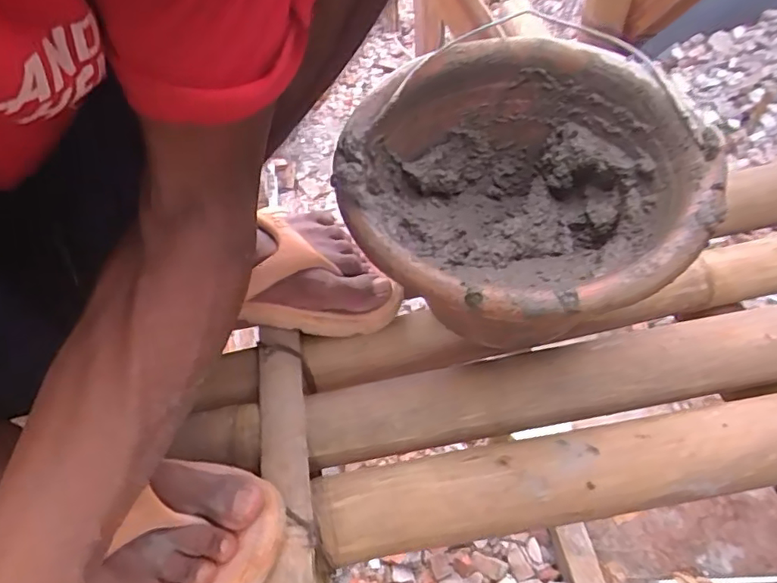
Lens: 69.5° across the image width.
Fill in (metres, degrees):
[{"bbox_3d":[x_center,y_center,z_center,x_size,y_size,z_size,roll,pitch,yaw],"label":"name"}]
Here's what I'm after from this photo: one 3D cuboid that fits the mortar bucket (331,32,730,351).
[{"bbox_3d":[0.094,-0.051,0.446,0.246,0.171,0.244,-2,51,3],"label":"mortar bucket"}]

